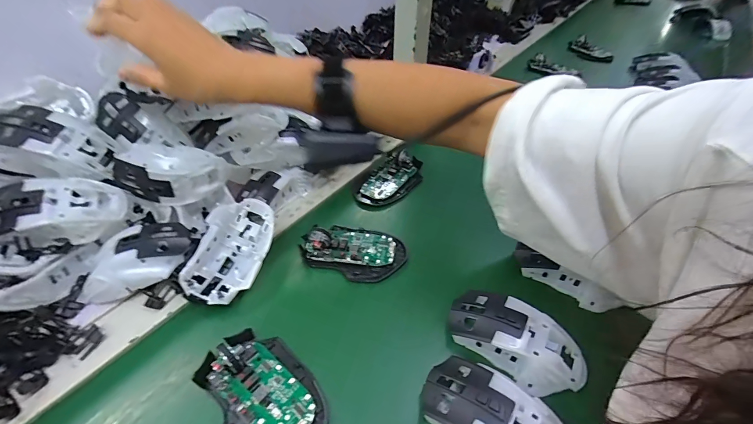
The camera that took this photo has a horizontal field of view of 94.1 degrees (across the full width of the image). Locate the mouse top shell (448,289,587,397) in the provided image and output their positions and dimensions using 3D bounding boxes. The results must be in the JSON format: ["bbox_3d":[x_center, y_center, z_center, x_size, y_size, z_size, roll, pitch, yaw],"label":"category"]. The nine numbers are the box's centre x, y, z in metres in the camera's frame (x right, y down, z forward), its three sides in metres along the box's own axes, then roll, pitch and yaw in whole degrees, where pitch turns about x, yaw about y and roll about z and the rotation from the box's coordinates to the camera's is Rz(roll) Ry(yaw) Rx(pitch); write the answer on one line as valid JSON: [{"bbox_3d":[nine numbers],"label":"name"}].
[{"bbox_3d":[0.120,0.106,0.298,0.113,0.030,0.057,25,47,21],"label":"mouse top shell"}]

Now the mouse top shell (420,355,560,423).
[{"bbox_3d":[0.087,0.151,0.249,0.112,0.030,0.059,32,50,27],"label":"mouse top shell"}]

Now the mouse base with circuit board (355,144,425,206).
[{"bbox_3d":[0.019,-0.048,0.484,0.060,0.027,0.114,30,49,25],"label":"mouse base with circuit board"}]

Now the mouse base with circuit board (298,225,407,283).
[{"bbox_3d":[-0.025,0.036,0.386,0.111,0.027,0.066,15,45,12],"label":"mouse base with circuit board"}]

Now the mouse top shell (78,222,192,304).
[{"bbox_3d":[-0.238,0.047,0.354,0.100,0.046,0.062,-15,47,-19],"label":"mouse top shell"}]

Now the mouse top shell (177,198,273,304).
[{"bbox_3d":[-0.148,0.039,0.362,0.061,0.046,0.107,8,44,9],"label":"mouse top shell"}]

